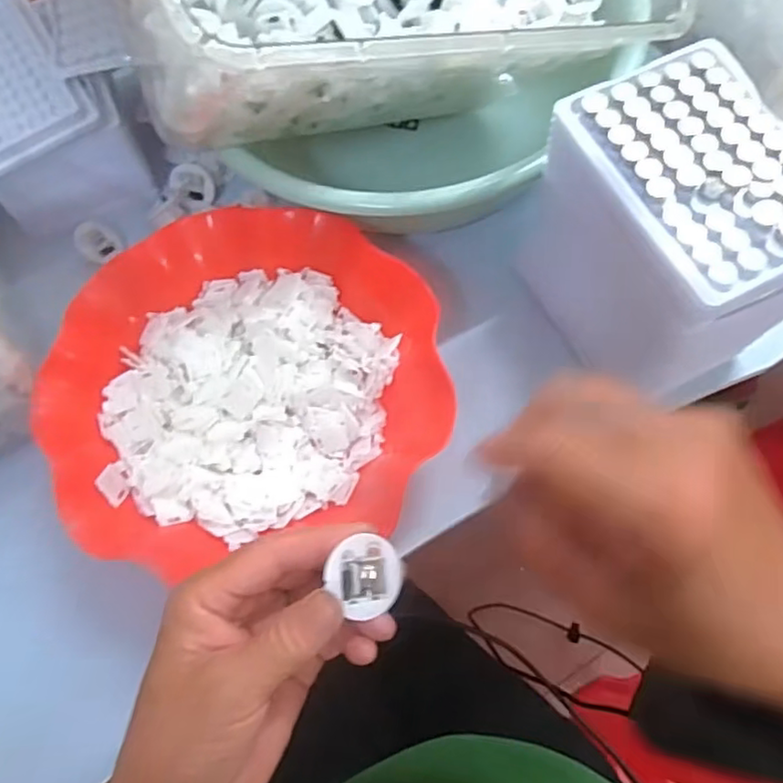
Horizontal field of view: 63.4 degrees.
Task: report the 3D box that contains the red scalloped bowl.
[{"bbox_3d":[-0.083,-0.008,0.379,0.215,0.057,0.196,-1,69,2],"label":"red scalloped bowl"}]

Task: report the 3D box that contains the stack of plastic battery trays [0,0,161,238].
[{"bbox_3d":[-0.249,-0.186,0.441,0.108,0.087,0.142,-32,71,-9],"label":"stack of plastic battery trays"}]

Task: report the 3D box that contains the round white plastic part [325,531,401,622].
[{"bbox_3d":[-0.011,0.074,0.257,0.031,0.006,0.031,5,79,-28],"label":"round white plastic part"}]

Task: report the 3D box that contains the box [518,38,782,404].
[{"bbox_3d":[0.151,-0.081,0.354,0.096,0.129,0.135,-26,71,-7],"label":"box"}]

